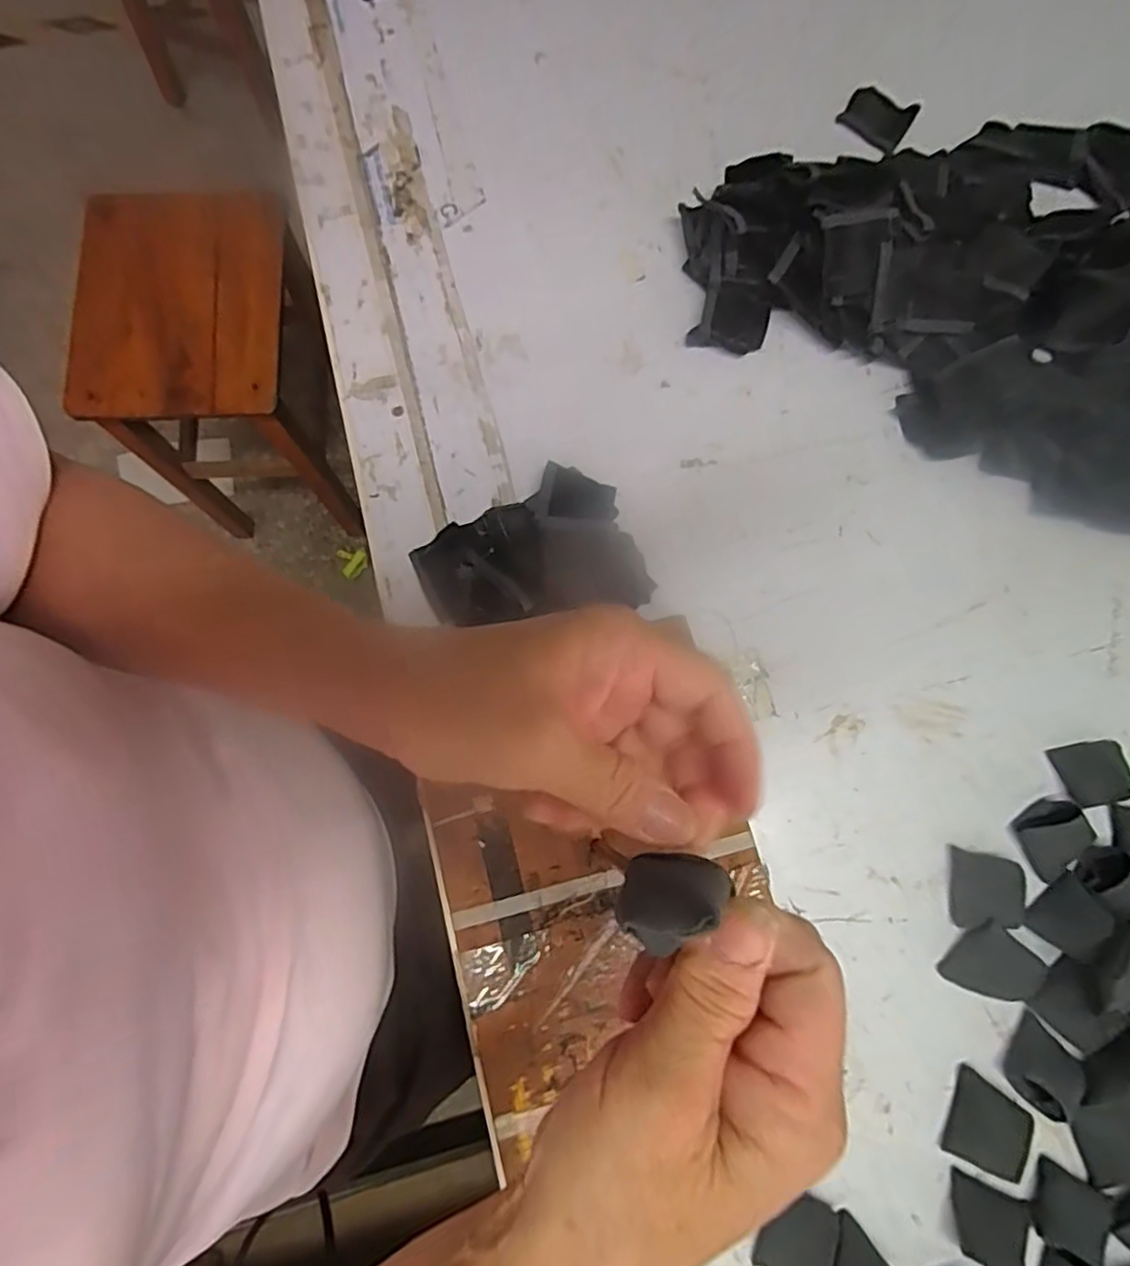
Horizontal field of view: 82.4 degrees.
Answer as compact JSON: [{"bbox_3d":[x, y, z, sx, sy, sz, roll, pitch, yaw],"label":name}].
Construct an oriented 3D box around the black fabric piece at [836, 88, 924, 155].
[{"bbox_3d":[0.246,-0.406,0.507,0.052,0.013,0.041,36,78,6],"label":"black fabric piece"}]

